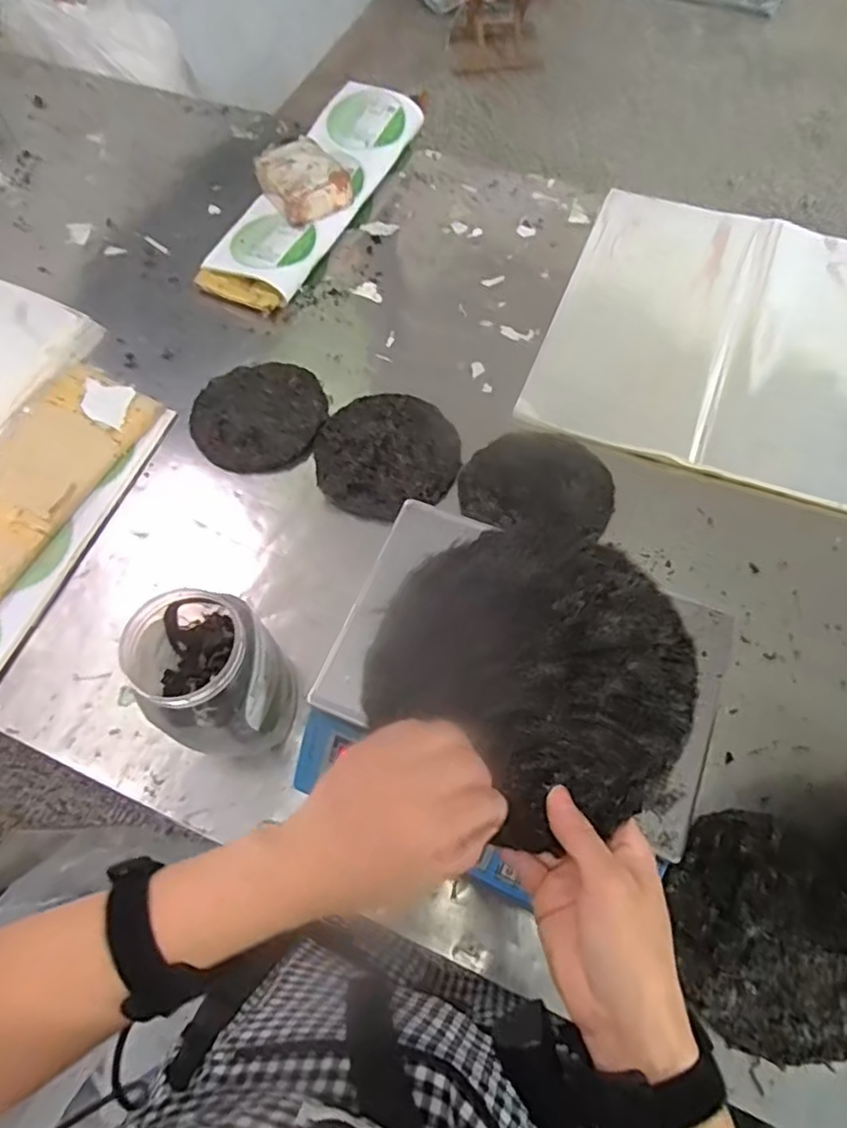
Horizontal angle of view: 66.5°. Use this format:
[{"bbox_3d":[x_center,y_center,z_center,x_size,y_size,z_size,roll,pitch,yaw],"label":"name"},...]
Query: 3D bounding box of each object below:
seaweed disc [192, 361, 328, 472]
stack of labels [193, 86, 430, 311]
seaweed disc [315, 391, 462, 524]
[{"bbox_3d":[-0.236,-0.219,0.933,0.185,0.027,0.186,-1,64,2],"label":"seaweed disc"},{"bbox_3d":[-0.188,-0.653,1.125,0.173,0.056,0.533,23,67,13],"label":"stack of labels"},{"bbox_3d":[-0.049,-0.150,0.891,0.189,0.032,0.190,-1,64,2],"label":"seaweed disc"}]

